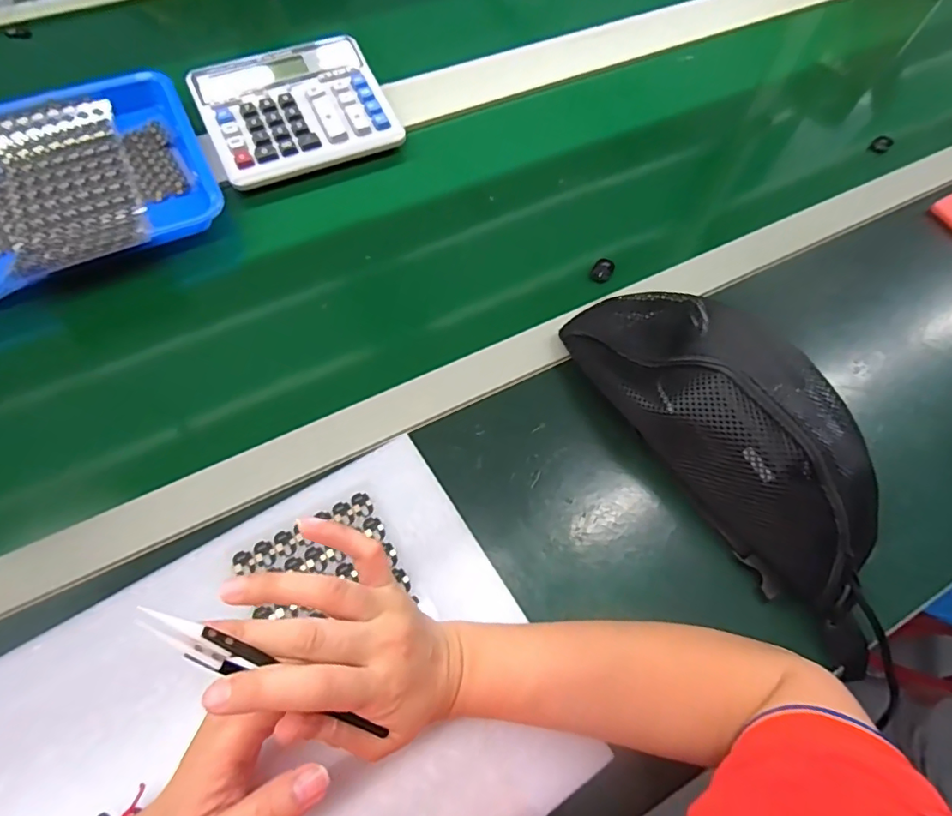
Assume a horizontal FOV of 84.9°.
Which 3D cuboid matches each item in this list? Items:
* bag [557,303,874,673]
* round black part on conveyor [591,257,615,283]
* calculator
[{"bbox_3d":[0.215,0.013,0.395,0.135,0.079,0.331,-32,69,-17],"label":"bag"},{"bbox_3d":[0.125,-0.135,0.515,0.019,0.015,0.020,1,63,-2],"label":"round black part on conveyor"},{"bbox_3d":[-0.195,-0.332,0.565,0.188,0.037,0.161,-23,66,-14],"label":"calculator"}]

